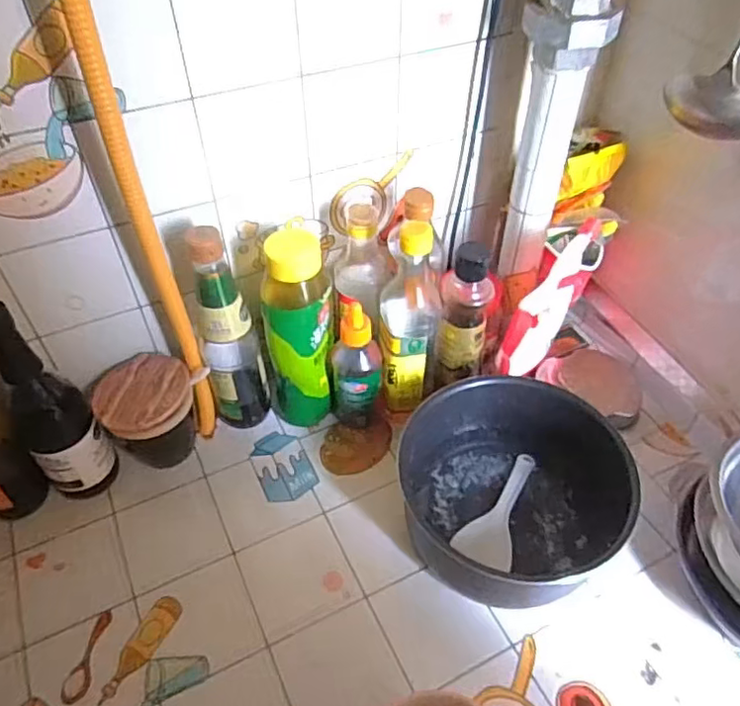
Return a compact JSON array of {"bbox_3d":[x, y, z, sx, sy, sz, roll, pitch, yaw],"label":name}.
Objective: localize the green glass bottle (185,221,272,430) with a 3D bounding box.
[{"bbox_3d":[-0.149,-0.019,0.640,0.060,0.261,0.051,-13,48,-12],"label":"green glass bottle"}]

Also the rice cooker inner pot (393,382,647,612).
[{"bbox_3d":[0.143,0.128,0.611,0.190,0.104,0.191,0,47,0],"label":"rice cooker inner pot"}]

